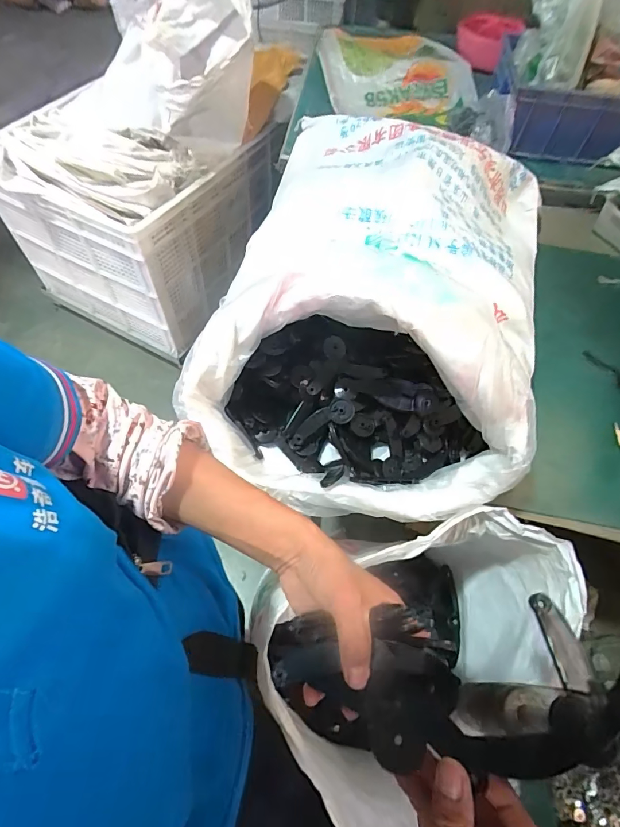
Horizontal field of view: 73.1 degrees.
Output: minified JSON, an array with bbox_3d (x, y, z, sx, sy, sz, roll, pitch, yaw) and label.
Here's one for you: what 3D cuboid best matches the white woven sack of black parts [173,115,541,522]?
[{"bbox_3d":[0.092,-0.172,0.600,0.415,0.244,0.589,11,60,3],"label":"white woven sack of black parts"}]

